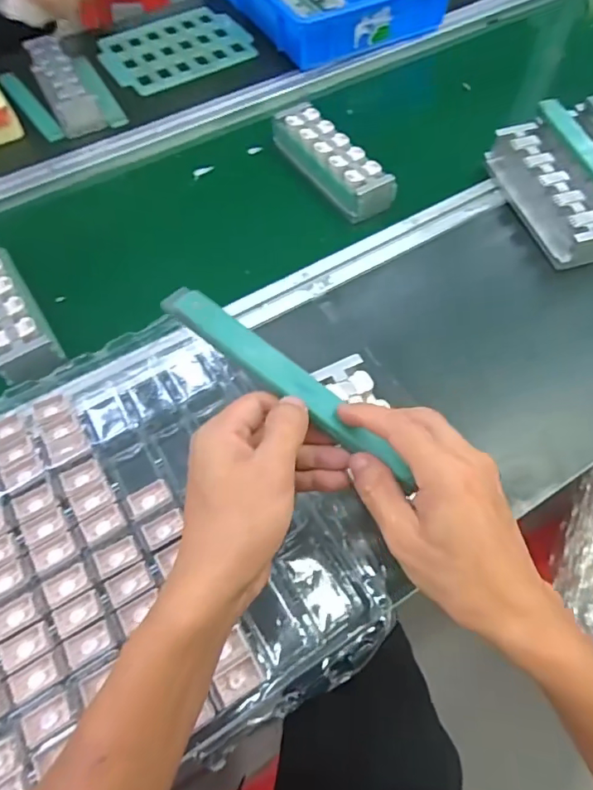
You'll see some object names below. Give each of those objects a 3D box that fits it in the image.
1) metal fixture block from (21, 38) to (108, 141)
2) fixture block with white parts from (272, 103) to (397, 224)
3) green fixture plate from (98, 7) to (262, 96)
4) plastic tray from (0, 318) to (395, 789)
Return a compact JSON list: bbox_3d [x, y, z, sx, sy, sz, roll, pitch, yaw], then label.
[{"bbox_3d":[-0.330,-0.435,0.722,0.068,0.051,0.173,-26,63,-13],"label":"metal fixture block"},{"bbox_3d":[0.042,-0.303,0.653,0.060,0.039,0.195,-30,64,-15],"label":"fixture block with white parts"},{"bbox_3d":[-0.197,-0.560,0.821,0.229,0.007,0.189,-29,64,-14],"label":"green fixture plate"},{"bbox_3d":[-0.233,0.156,0.404,0.517,0.034,0.363,-29,64,-14],"label":"plastic tray"}]

